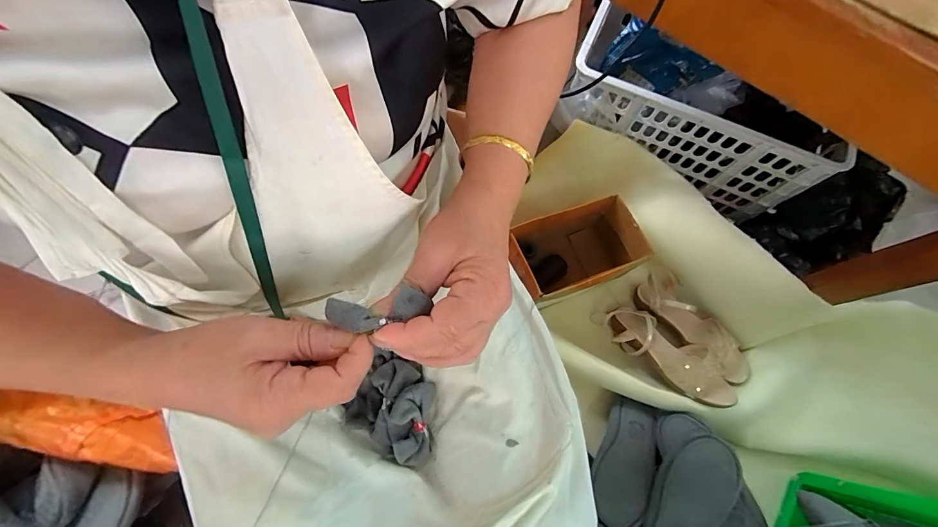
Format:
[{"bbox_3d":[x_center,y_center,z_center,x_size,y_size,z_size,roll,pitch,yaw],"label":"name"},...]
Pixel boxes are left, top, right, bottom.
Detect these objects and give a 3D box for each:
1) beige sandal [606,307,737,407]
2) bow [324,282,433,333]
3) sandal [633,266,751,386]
[{"bbox_3d":[0.370,0.163,0.733,0.090,0.063,0.244,-39,54,-13],"label":"beige sandal"},{"bbox_3d":[-0.057,0.029,0.247,0.063,0.010,0.024,-11,74,-8],"label":"bow"},{"bbox_3d":[0.435,0.124,0.777,0.090,0.072,0.249,-32,77,-11],"label":"sandal"}]

